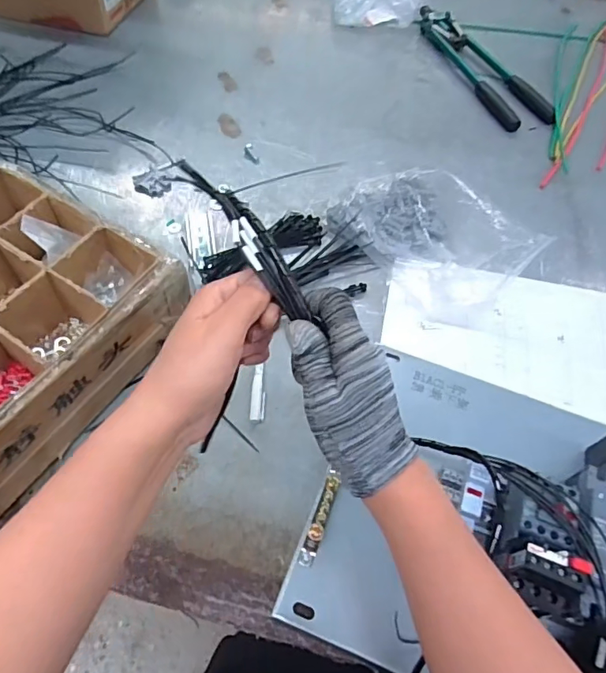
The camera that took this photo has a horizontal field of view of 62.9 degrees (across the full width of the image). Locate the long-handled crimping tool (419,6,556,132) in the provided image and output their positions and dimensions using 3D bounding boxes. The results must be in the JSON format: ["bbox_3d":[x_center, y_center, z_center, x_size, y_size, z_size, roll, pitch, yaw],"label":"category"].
[{"bbox_3d":[0.340,-0.531,0.950,0.113,0.027,0.393,-14,60,-12],"label":"long-handled crimping tool"}]

